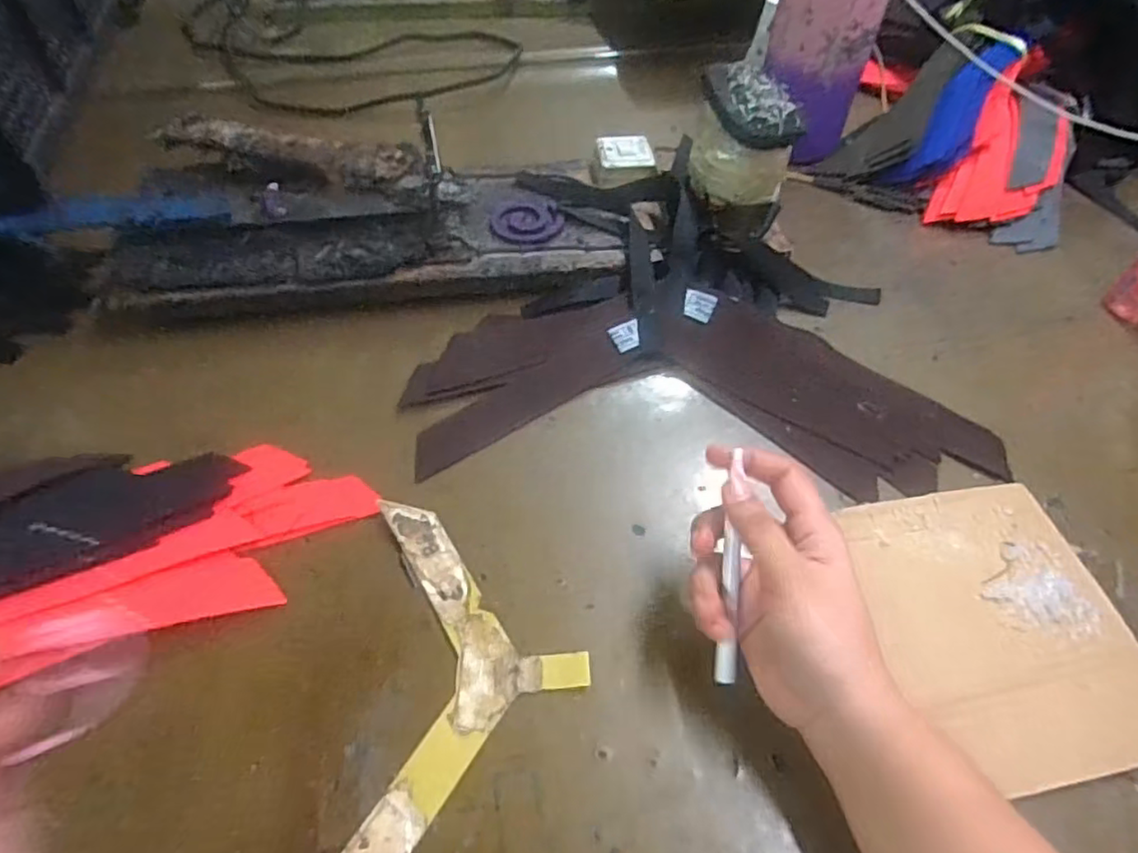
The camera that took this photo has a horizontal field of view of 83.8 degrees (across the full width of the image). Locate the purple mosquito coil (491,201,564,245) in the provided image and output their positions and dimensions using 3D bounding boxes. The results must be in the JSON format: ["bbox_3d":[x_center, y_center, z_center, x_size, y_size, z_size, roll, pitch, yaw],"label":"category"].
[{"bbox_3d":[-0.033,-0.167,0.511,0.056,0.004,0.054,1,53,-1],"label":"purple mosquito coil"}]

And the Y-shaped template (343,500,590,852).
[{"bbox_3d":[-0.051,0.131,0.327,0.117,0.010,0.193,1,53,0],"label":"Y-shaped template"}]

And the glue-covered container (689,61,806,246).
[{"bbox_3d":[0.130,-0.212,0.490,0.072,0.096,0.093,5,53,3],"label":"glue-covered container"}]

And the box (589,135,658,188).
[{"bbox_3d":[0.046,-0.234,0.557,0.053,0.021,0.049,-9,54,-8],"label":"box"}]

